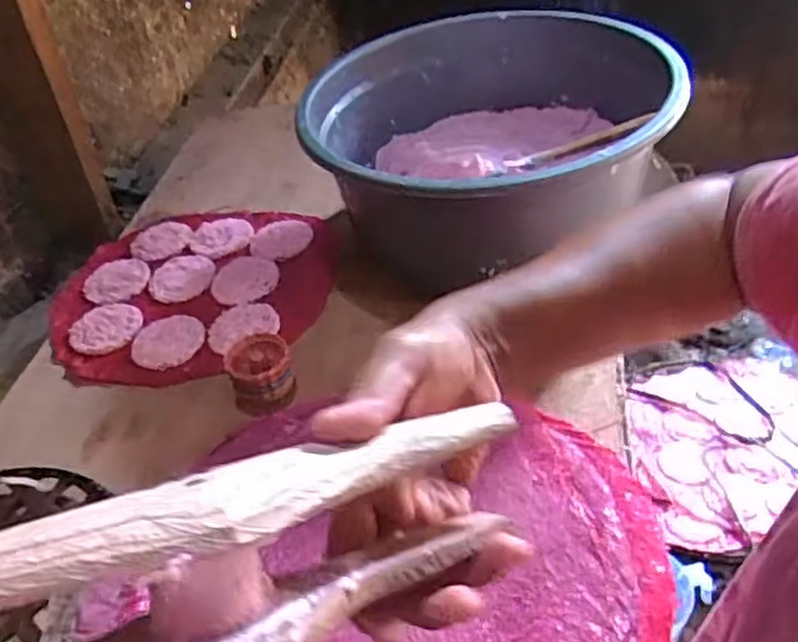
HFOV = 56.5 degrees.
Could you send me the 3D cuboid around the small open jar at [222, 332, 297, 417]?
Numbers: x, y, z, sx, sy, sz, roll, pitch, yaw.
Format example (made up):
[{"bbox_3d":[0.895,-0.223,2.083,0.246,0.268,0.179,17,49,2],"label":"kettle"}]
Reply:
[{"bbox_3d":[-0.136,0.051,0.740,0.064,0.047,0.066,-4,40,4],"label":"small open jar"}]

